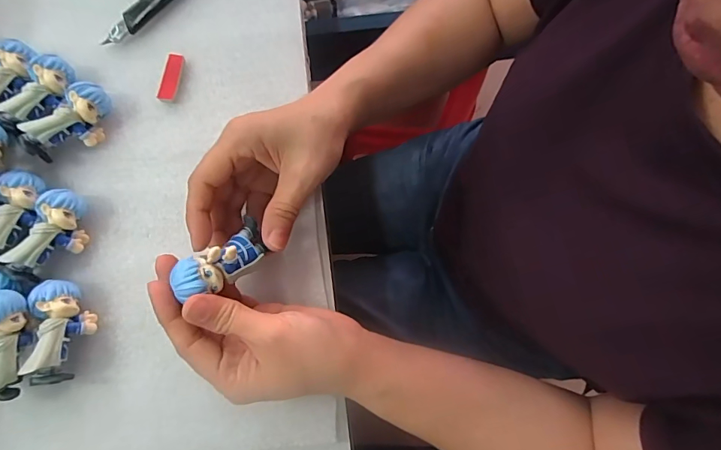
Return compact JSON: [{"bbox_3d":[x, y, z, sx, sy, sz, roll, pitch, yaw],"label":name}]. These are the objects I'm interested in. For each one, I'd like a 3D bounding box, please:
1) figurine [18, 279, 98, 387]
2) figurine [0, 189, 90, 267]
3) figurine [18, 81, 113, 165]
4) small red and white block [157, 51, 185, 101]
[{"bbox_3d":[-0.187,0.066,0.266,0.026,0.033,0.062,-6,80,-3],"label":"figurine"},{"bbox_3d":[-0.201,0.003,0.280,0.027,0.032,0.052,17,79,2],"label":"figurine"},{"bbox_3d":[-0.201,-0.070,0.296,0.028,0.033,0.063,40,81,6],"label":"figurine"},{"bbox_3d":[-0.144,-0.112,0.321,0.014,0.004,0.038,9,79,0],"label":"small red and white block"}]

